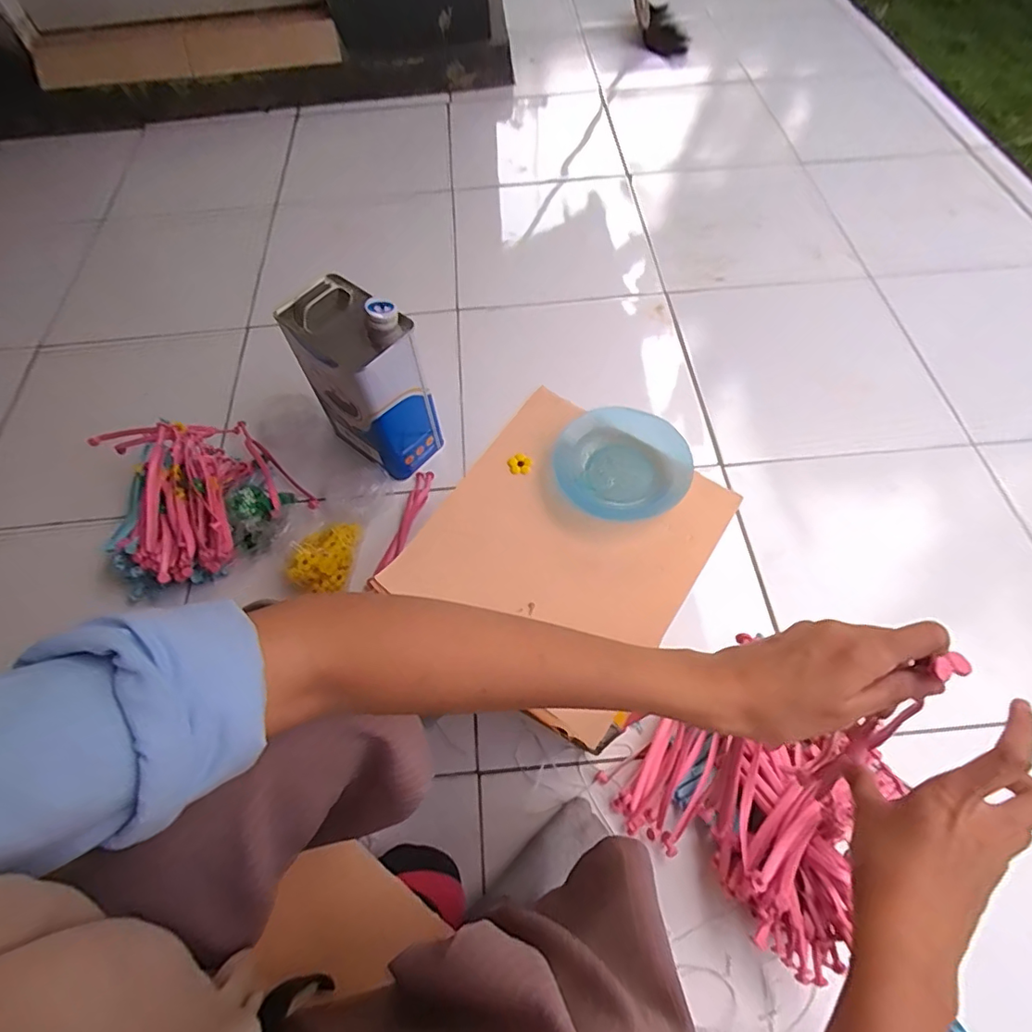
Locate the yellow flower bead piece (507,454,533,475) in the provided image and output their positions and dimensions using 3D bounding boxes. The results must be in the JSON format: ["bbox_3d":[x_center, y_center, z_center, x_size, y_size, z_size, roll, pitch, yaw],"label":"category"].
[{"bbox_3d":[0.005,-0.053,0.539,0.024,0.009,0.020,-17,61,-7],"label":"yellow flower bead piece"}]

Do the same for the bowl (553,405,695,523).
[{"bbox_3d":[0.105,-0.052,0.525,0.128,0.030,0.111,13,62,10],"label":"bowl"}]

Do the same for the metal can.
[{"bbox_3d":[-0.211,-0.190,0.747,0.157,0.252,0.111,36,68,20],"label":"metal can"}]

